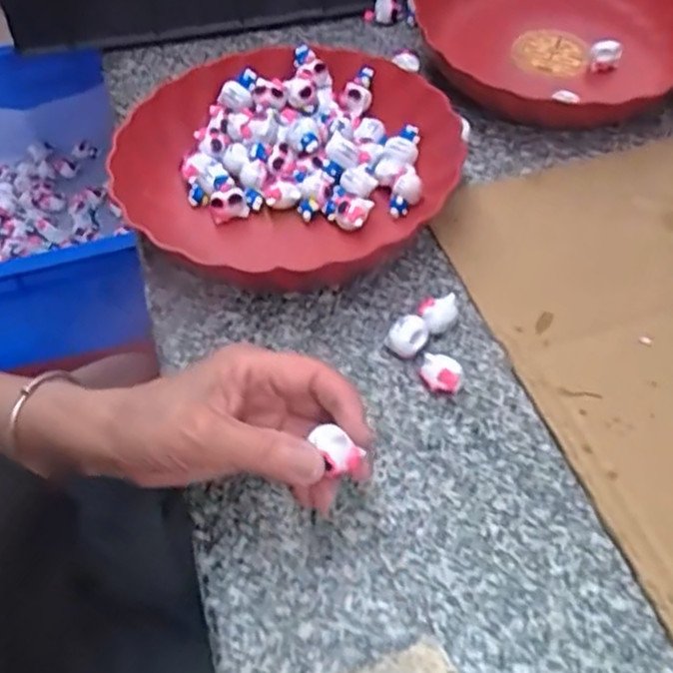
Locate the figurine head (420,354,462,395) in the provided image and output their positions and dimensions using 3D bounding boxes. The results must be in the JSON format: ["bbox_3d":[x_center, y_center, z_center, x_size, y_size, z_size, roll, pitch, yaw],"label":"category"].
[{"bbox_3d":[0.062,0.024,0.425,0.024,0.020,0.018,9,54,12],"label":"figurine head"}]

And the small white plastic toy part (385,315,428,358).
[{"bbox_3d":[0.044,0.001,0.443,0.025,0.024,0.018,1,53,6],"label":"small white plastic toy part"}]

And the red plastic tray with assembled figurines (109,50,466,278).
[{"bbox_3d":[-0.035,-0.129,0.530,0.219,0.050,0.225,36,63,28],"label":"red plastic tray with assembled figurines"}]

